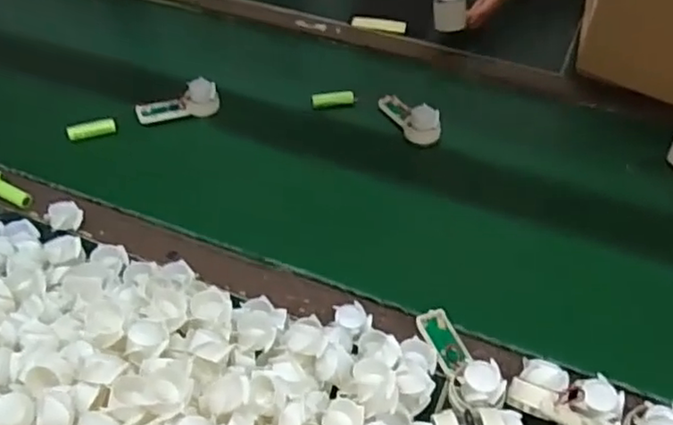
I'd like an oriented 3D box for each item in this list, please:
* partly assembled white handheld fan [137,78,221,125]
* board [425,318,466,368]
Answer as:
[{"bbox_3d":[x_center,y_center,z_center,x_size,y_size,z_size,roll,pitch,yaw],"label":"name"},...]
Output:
[{"bbox_3d":[-0.182,-0.127,0.741,0.092,0.034,0.031,-13,45,-15],"label":"partly assembled white handheld fan"},{"bbox_3d":[0.084,0.100,0.503,0.018,0.007,0.045,-16,46,-18],"label":"board"}]

